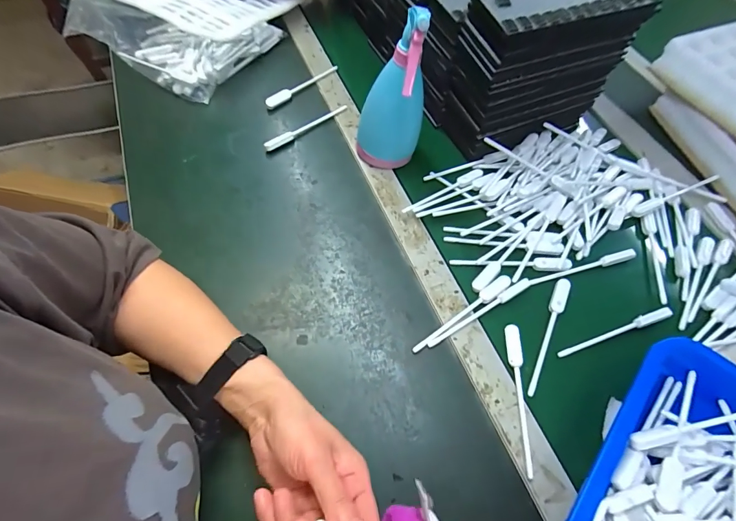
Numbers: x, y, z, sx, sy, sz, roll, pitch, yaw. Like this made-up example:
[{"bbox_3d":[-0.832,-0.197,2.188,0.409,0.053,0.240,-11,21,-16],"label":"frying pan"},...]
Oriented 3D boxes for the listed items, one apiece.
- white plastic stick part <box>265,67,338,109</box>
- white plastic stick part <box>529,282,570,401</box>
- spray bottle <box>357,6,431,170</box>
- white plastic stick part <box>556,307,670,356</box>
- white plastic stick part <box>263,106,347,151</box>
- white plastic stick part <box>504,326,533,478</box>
[{"bbox_3d":[-0.102,-0.277,0.584,0.014,0.014,0.141,39,68,19],"label":"white plastic stick part"},{"bbox_3d":[0.198,0.079,0.410,0.016,0.008,0.142,26,64,13],"label":"white plastic stick part"},{"bbox_3d":[0.025,-0.197,0.447,0.079,0.190,0.074,18,62,9],"label":"spray bottle"},{"bbox_3d":[0.272,0.078,0.411,0.142,0.009,0.011,-16,62,-9],"label":"white plastic stick part"},{"bbox_3d":[-0.087,-0.197,0.544,0.143,0.017,0.012,-38,68,-19],"label":"white plastic stick part"},{"bbox_3d":[0.153,0.135,0.375,0.016,0.005,0.143,4,61,1],"label":"white plastic stick part"}]

